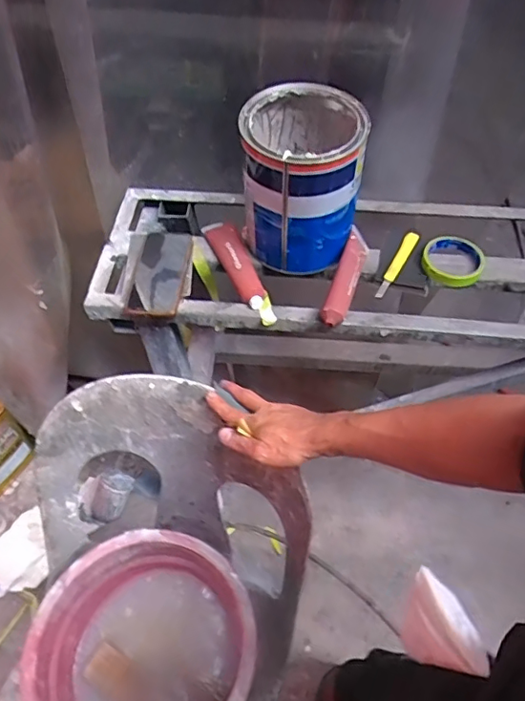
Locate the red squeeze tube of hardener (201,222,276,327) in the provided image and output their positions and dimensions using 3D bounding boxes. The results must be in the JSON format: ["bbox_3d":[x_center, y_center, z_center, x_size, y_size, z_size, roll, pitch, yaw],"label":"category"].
[{"bbox_3d":[-0.035,-0.125,0.800,0.043,0.034,0.209,-20,56,-14],"label":"red squeeze tube of hardener"}]

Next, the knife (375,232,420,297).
[{"bbox_3d":[0.198,-0.126,0.799,0.018,0.018,0.131,26,70,18],"label":"knife"}]

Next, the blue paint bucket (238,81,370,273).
[{"bbox_3d":[0.052,-0.242,0.764,0.153,0.206,0.175,0,53,0],"label":"blue paint bucket"}]

